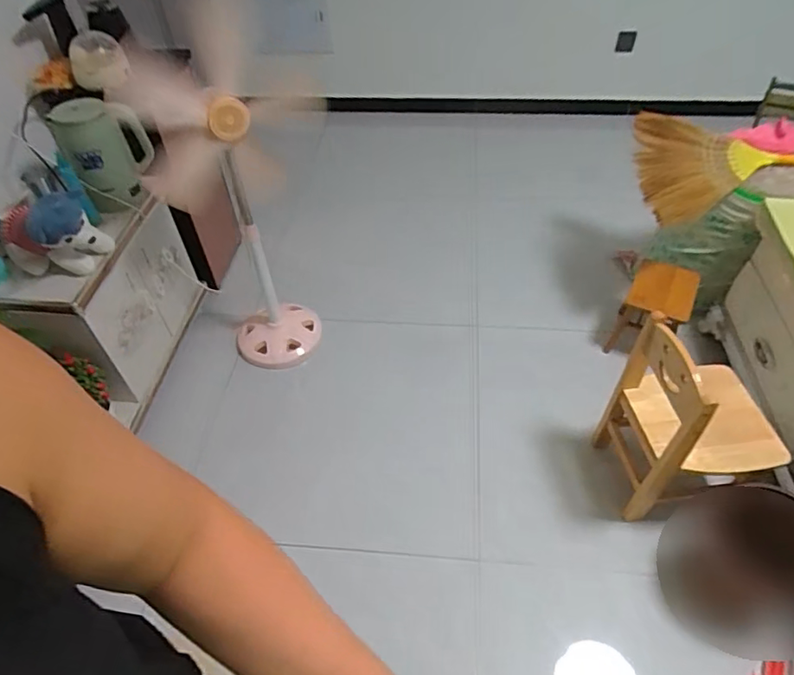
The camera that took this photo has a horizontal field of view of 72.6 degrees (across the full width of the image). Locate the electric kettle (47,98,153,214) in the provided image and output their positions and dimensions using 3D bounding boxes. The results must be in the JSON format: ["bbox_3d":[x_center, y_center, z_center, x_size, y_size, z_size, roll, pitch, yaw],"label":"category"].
[{"bbox_3d":[-0.729,-0.455,1.374,0.186,0.250,0.142,19,52,18],"label":"electric kettle"}]

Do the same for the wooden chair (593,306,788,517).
[{"bbox_3d":[0.705,0.194,1.270,0.283,0.461,0.258,-8,48,-5],"label":"wooden chair"}]

